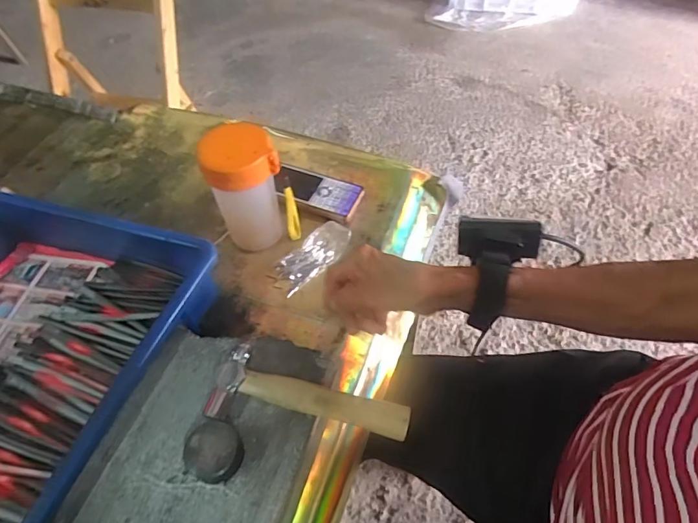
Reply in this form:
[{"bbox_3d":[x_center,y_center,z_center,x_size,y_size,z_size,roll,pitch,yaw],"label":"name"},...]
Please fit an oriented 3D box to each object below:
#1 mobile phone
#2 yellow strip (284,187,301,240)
[{"bbox_3d":[-0.043,-0.087,0.563,0.111,0.018,0.047,20,56,17],"label":"mobile phone"},{"bbox_3d":[-0.061,-0.049,0.496,0.013,0.079,0.007,-4,53,0],"label":"yellow strip"}]

